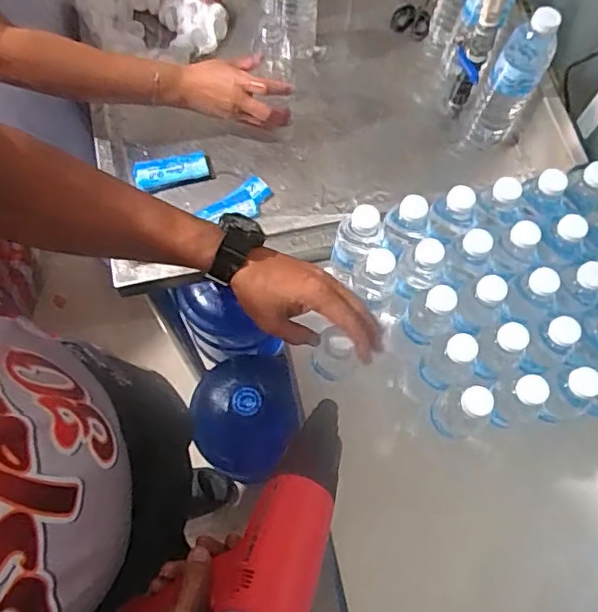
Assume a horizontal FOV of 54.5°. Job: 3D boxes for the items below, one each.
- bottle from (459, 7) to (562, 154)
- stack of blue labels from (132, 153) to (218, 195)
[{"bbox_3d":[0.280,-0.291,0.773,0.068,0.210,0.062,1,71,-2],"label":"bottle"},{"bbox_3d":[-0.178,-0.191,0.828,0.108,0.011,0.047,-16,73,-8],"label":"stack of blue labels"}]

